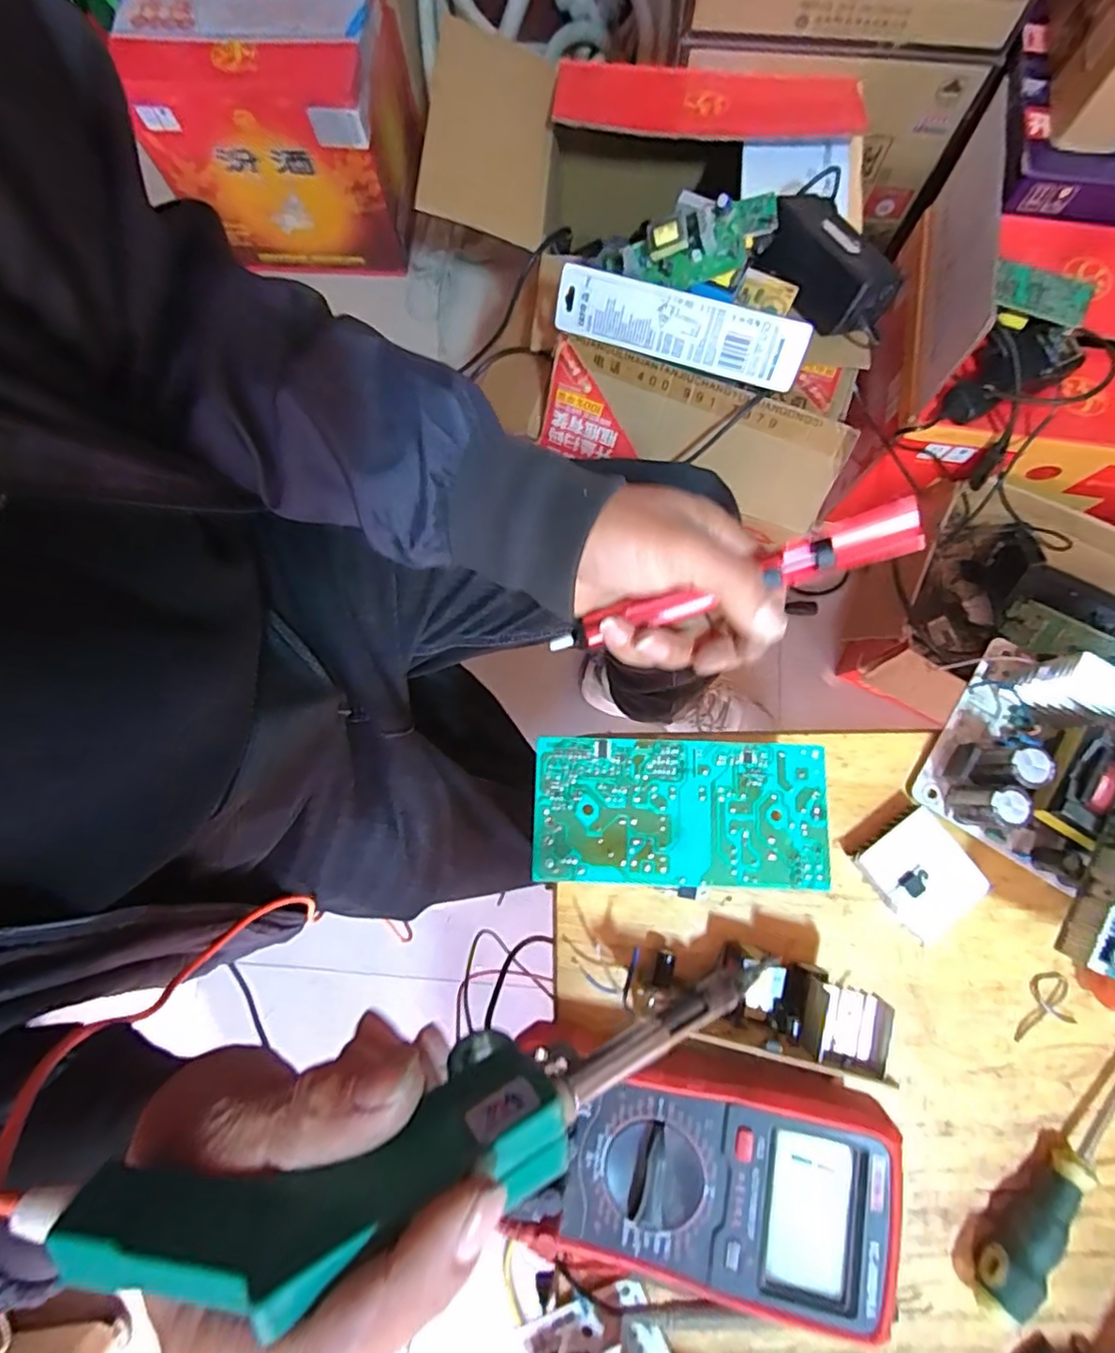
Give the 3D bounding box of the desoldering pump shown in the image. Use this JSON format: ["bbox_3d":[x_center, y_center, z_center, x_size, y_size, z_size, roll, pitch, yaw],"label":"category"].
[{"bbox_3d":[0.082,-0.045,0.309,0.185,0.019,0.023,-18,80,15],"label":"desoldering pump"}]

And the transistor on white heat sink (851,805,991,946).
[{"bbox_3d":[0.196,0.106,0.338,0.048,0.019,0.053,-37,81,-5],"label":"transistor on white heat sink"}]

